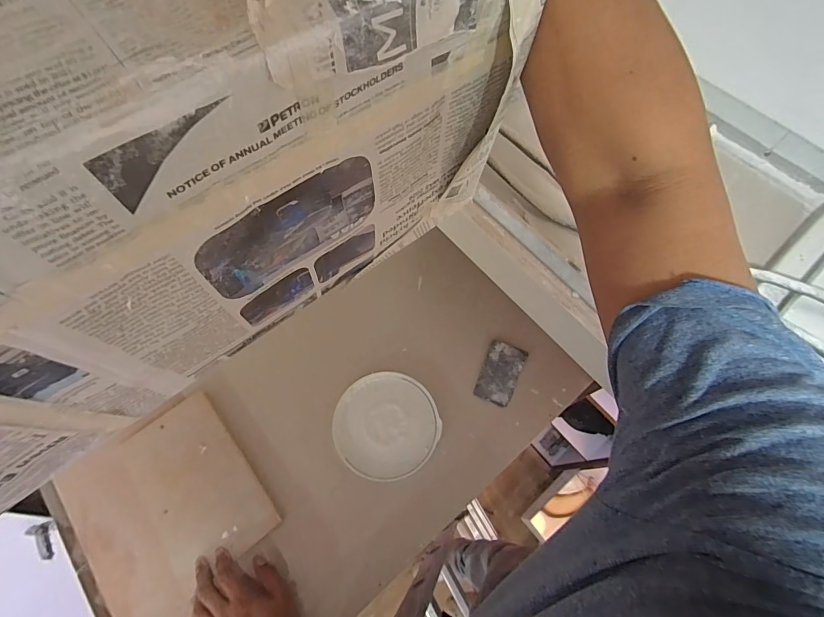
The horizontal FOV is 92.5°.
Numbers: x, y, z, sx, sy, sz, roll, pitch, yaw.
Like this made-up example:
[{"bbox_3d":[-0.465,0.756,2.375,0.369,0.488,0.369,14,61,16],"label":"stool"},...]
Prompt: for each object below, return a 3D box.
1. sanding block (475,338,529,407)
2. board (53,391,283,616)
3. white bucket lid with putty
[{"bbox_3d":[0.160,0.116,0.711,0.065,0.014,0.111,23,67,9],"label":"sanding block"},{"bbox_3d":[-0.376,0.301,0.608,0.250,0.021,0.260,-38,72,-12],"label":"board"},{"bbox_3d":[-0.044,0.194,0.668,0.168,0.014,0.172,0,65,-1],"label":"white bucket lid with putty"}]

